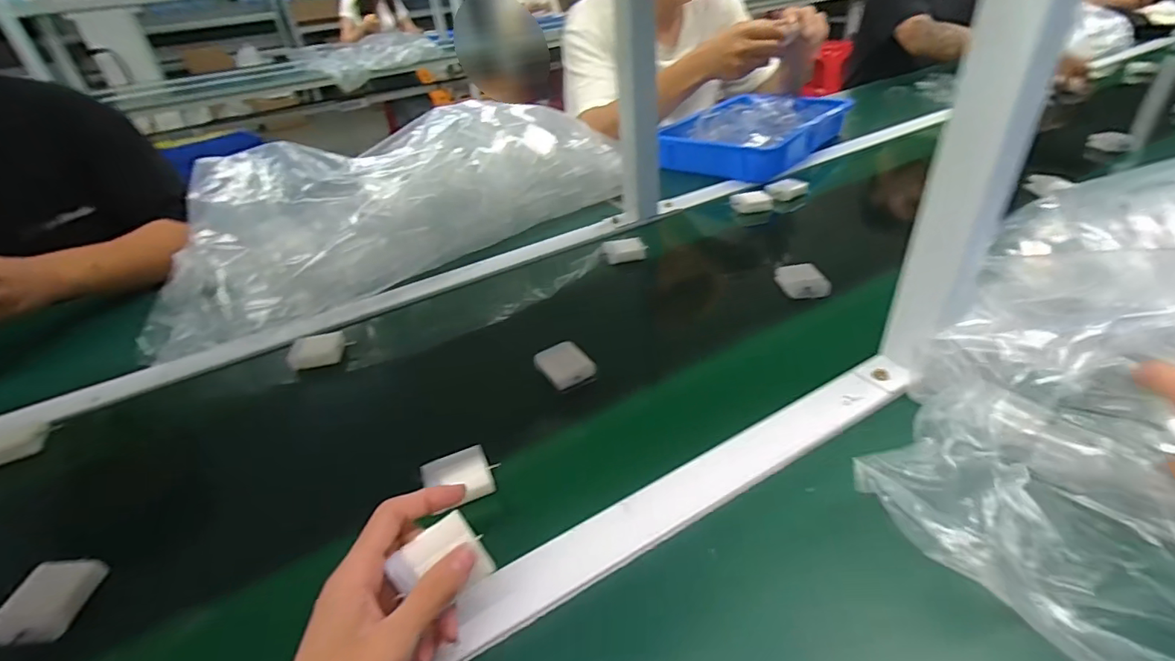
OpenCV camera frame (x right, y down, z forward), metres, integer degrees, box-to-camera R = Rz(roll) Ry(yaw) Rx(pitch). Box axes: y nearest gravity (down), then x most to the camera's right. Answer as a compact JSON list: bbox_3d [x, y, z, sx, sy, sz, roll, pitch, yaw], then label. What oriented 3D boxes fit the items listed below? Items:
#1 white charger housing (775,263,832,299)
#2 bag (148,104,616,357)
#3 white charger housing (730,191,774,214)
[{"bbox_3d":[0.247,-0.056,0.610,0.048,0.022,0.049,-9,35,-5],"label":"white charger housing"},{"bbox_3d":[-0.293,-0.191,0.779,0.654,0.168,0.292,-30,42,-31],"label":"bag"},{"bbox_3d":[0.250,-0.196,0.808,0.062,0.025,0.031,-3,35,4],"label":"white charger housing"}]

